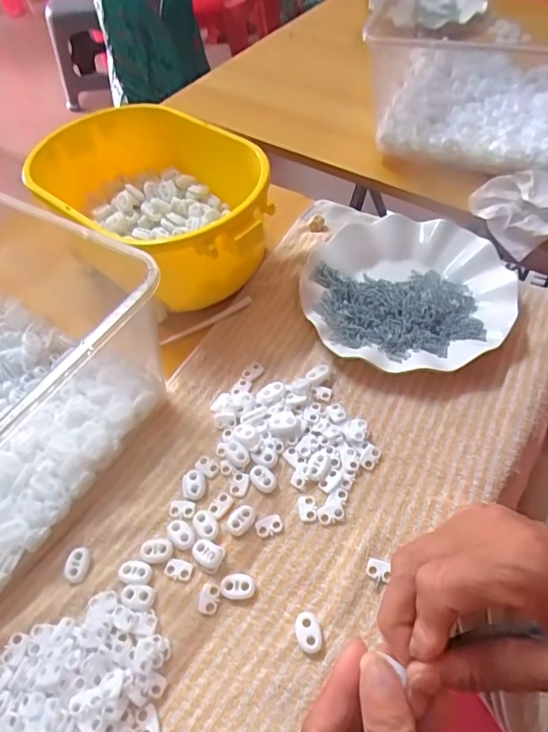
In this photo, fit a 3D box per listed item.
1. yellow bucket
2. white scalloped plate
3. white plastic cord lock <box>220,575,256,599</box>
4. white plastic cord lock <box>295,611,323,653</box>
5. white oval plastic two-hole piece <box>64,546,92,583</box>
[{"bbox_3d":[-0.108,-0.146,0.487,0.163,0.108,0.231,-31,57,-17],"label":"yellow bucket"},{"bbox_3d":[0.119,-0.069,0.463,0.177,0.024,0.185,-3,53,3],"label":"white scalloped plate"},{"bbox_3d":[-0.023,0.144,0.330,0.022,0.007,0.014,-2,53,3],"label":"white plastic cord lock"},{"bbox_3d":[0.021,0.164,0.312,0.015,0.007,0.023,-16,53,-7],"label":"white plastic cord lock"},{"bbox_3d":[-0.134,0.135,0.346,0.016,0.007,0.022,10,55,12],"label":"white oval plastic two-hole piece"}]

